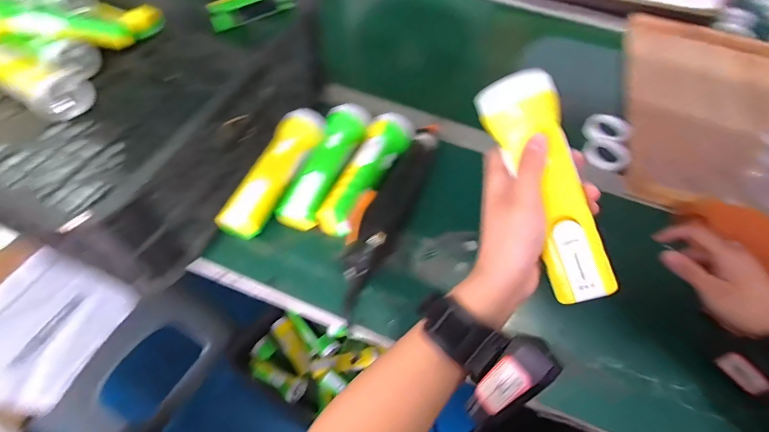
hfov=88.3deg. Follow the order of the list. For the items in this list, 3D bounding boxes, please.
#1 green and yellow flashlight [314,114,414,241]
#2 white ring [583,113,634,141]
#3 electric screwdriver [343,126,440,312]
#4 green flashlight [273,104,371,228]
[{"bbox_3d":[-0.021,-0.057,0.486,0.048,0.042,0.179,26,57,13],"label":"green and yellow flashlight"},{"bbox_3d":[0.352,-0.137,0.622,0.066,0.022,0.066,2,55,-3],"label":"white ring"},{"bbox_3d":[0.006,-0.023,0.479,0.050,0.033,0.285,20,56,9],"label":"electric screwdriver"},{"bbox_3d":[-0.070,-0.062,0.492,0.054,0.053,0.175,18,56,8],"label":"green flashlight"}]

